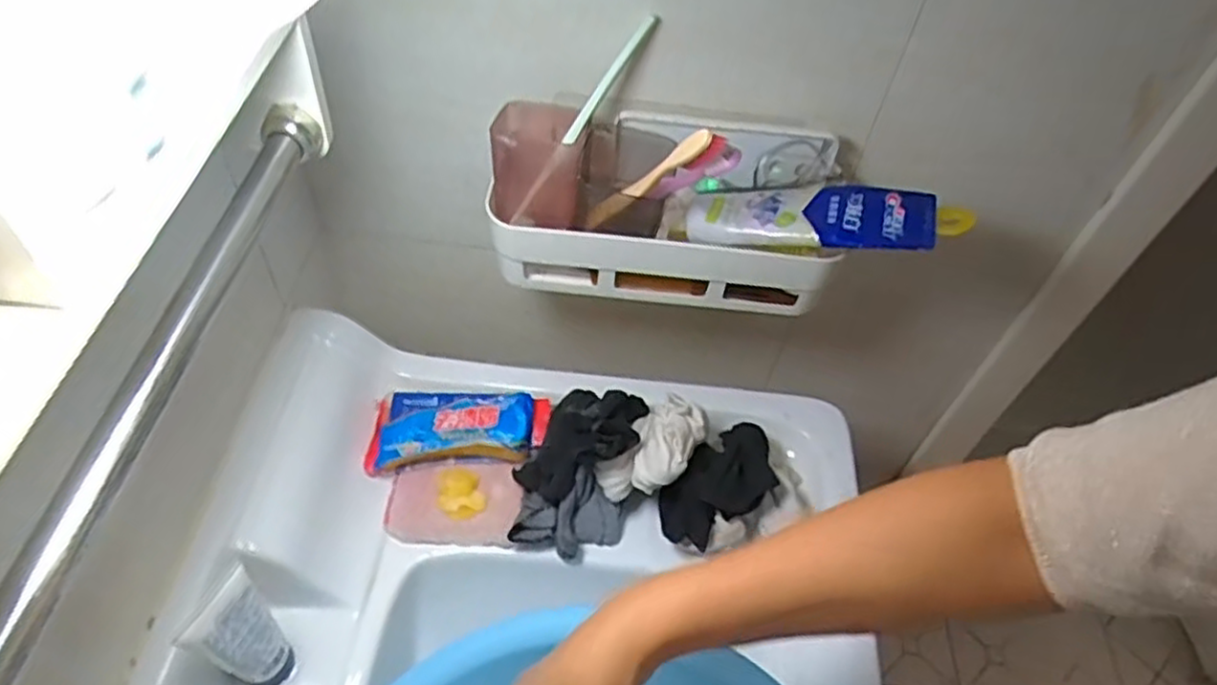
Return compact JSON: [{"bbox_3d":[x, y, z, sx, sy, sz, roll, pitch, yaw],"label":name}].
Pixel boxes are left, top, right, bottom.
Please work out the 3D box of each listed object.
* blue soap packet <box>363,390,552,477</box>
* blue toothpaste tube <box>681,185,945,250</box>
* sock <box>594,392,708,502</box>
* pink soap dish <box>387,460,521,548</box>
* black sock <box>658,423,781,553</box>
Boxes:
[{"bbox_3d":[-0.123,0.068,0.626,0.145,0.024,0.066,-3,51,-8],"label":"blue soap packet"},{"bbox_3d":[0.137,-0.091,0.523,0.163,0.022,0.059,4,49,19],"label":"blue toothpaste tube"},{"bbox_3d":[0.037,0.083,0.598,0.060,0.056,0.093,30,54,18],"label":"sock"},{"bbox_3d":[-0.124,0.127,0.610,0.105,0.017,0.066,3,51,-3],"label":"pink soap dish"},{"bbox_3d":[0.092,0.108,0.596,0.061,0.040,0.113,39,57,23],"label":"black sock"}]

